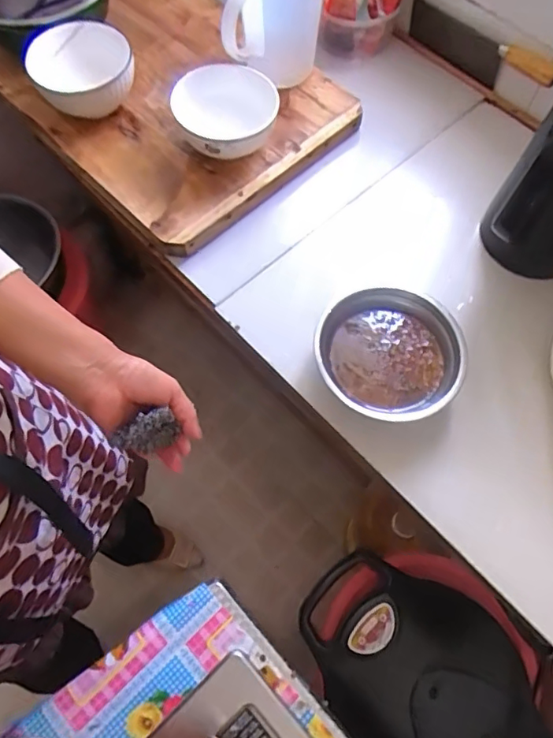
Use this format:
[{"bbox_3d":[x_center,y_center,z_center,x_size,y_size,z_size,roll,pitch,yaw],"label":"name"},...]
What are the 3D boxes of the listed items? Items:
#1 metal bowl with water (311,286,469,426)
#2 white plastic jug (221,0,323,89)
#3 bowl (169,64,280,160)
[{"bbox_3d":[0.139,-0.014,0.681,0.180,0.074,0.176,0,66,0],"label":"metal bowl with water"},{"bbox_3d":[-0.004,-0.509,0.780,0.138,0.175,0.127,2,66,1],"label":"white plastic jug"},{"bbox_3d":[-0.072,-0.367,0.772,0.138,0.068,0.164,-21,68,-9],"label":"bowl"}]

